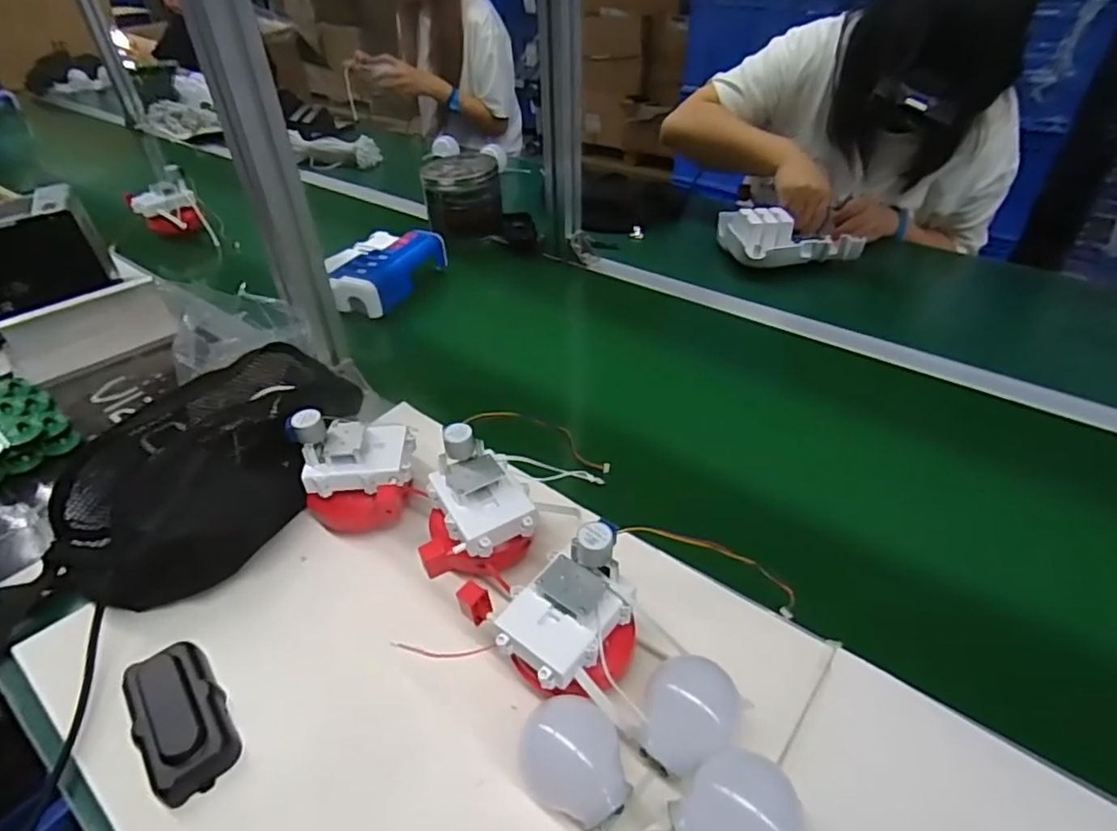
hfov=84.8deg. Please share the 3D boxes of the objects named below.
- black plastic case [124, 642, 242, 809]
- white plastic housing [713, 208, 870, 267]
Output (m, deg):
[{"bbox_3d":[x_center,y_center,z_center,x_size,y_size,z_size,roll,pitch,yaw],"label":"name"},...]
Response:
[{"bbox_3d":[-0.255,0.201,0.411,0.047,0.022,0.100,-29,46,-30],"label":"black plastic case"},{"bbox_3d":[0.341,-0.276,0.922,0.170,0.042,0.133,-5,39,-3],"label":"white plastic housing"}]

